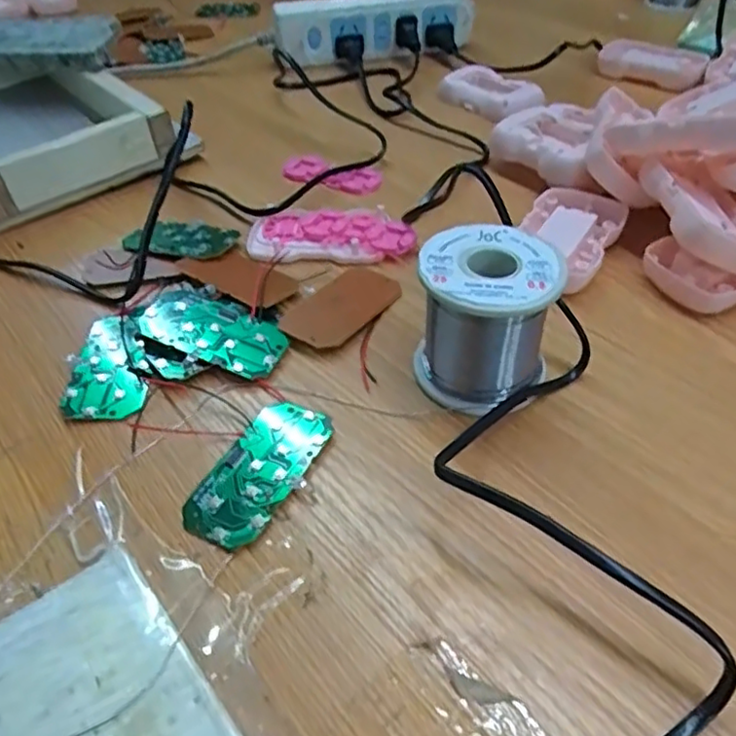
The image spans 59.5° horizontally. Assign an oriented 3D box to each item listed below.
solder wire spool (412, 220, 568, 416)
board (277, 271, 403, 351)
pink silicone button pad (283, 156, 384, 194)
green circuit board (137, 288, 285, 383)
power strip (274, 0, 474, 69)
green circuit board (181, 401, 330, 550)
[{"bbox_3d":[0.053,-0.022,0.295,0.059,0.064,0.058,6,45,9],"label":"solder wire spool"},{"bbox_3d":[-0.015,-0.034,0.353,0.038,0.005,0.071,27,52,27],"label":"board"},{"bbox_3d":[-0.027,-0.138,0.462,0.072,0.013,0.034,9,46,12],"label":"pink silicone button pad"},{"bbox_3d":[-0.080,-0.021,0.332,0.078,0.005,0.041,23,50,12],"label":"green circuit board"},{"bbox_3d":[0.008,-0.329,0.619,0.192,0.048,0.037,-13,45,-10],"label":"power strip"},{"bbox_3d":[-0.046,0.043,0.275,0.037,0.005,0.073,19,48,21],"label":"green circuit board"}]

